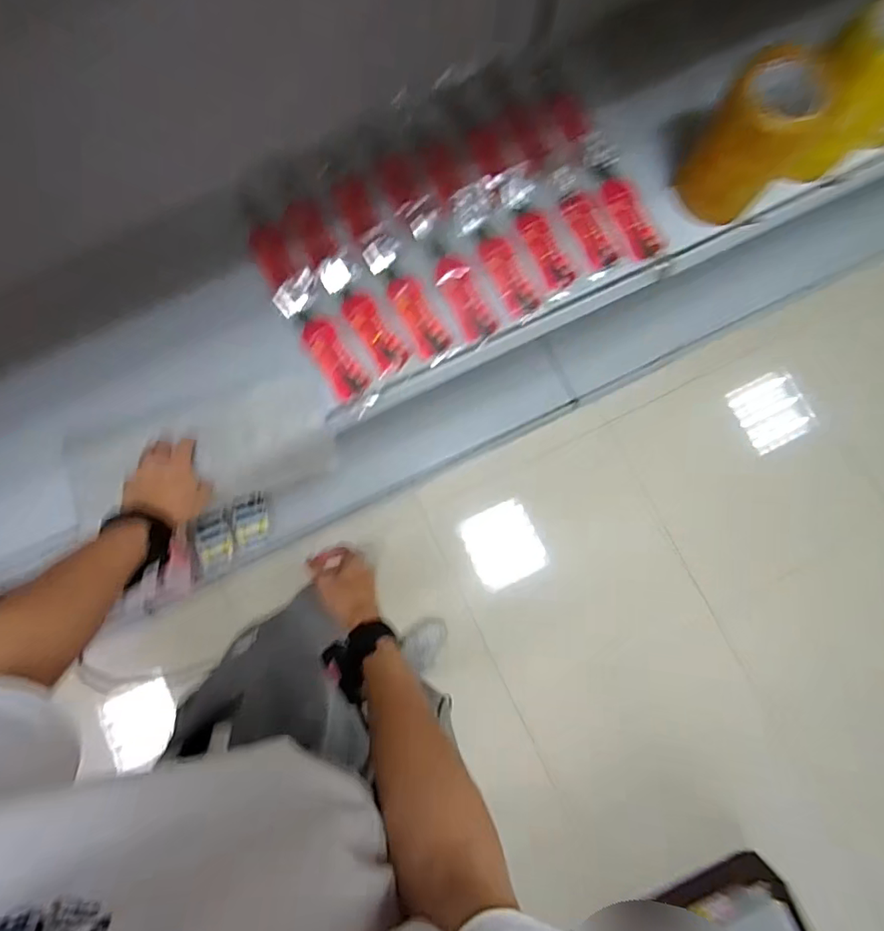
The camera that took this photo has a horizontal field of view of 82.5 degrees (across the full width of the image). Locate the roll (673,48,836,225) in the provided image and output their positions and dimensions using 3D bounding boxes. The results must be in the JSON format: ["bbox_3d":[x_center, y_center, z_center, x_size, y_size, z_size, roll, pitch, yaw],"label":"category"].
[{"bbox_3d":[0.378,-0.400,0.625,0.111,0.189,0.103,0,81,1],"label":"roll"}]

